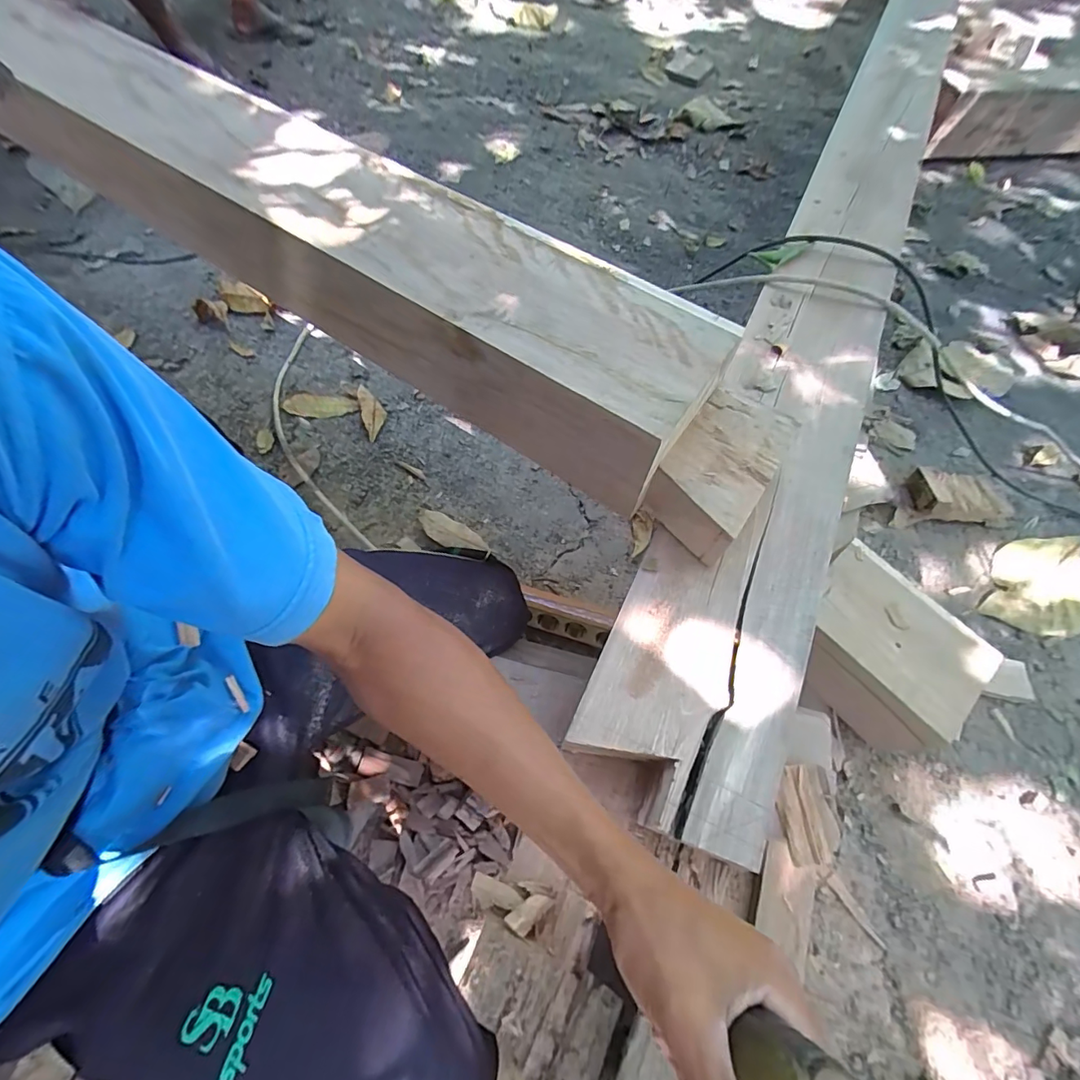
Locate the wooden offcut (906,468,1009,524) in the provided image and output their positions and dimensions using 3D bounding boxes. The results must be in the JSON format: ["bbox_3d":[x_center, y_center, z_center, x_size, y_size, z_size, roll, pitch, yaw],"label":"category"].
[{"bbox_3d":[0.832,-0.084,0.959,0.183,0.055,0.099,5,62,0],"label":"wooden offcut"}]

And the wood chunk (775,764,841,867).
[{"bbox_3d":[0.286,0.293,0.521,0.061,0.014,0.091,-3,62,-6],"label":"wood chunk"}]

